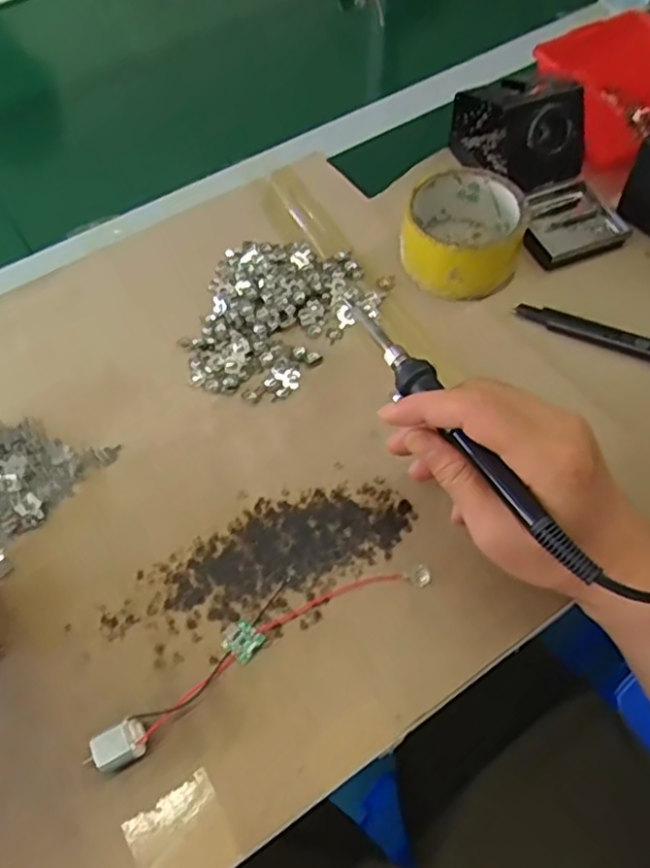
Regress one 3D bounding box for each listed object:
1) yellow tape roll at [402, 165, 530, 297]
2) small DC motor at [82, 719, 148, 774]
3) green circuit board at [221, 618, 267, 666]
[{"bbox_3d":[0.100,-0.146,0.478,0.082,0.055,0.080,0,60,0],"label":"yellow tape roll"},{"bbox_3d":[-0.102,0.155,0.327,0.028,0.017,0.017,-27,64,-15],"label":"small DC motor"},{"bbox_3d":[-0.044,0.112,0.357,0.018,0.005,0.018,35,66,18],"label":"green circuit board"}]

